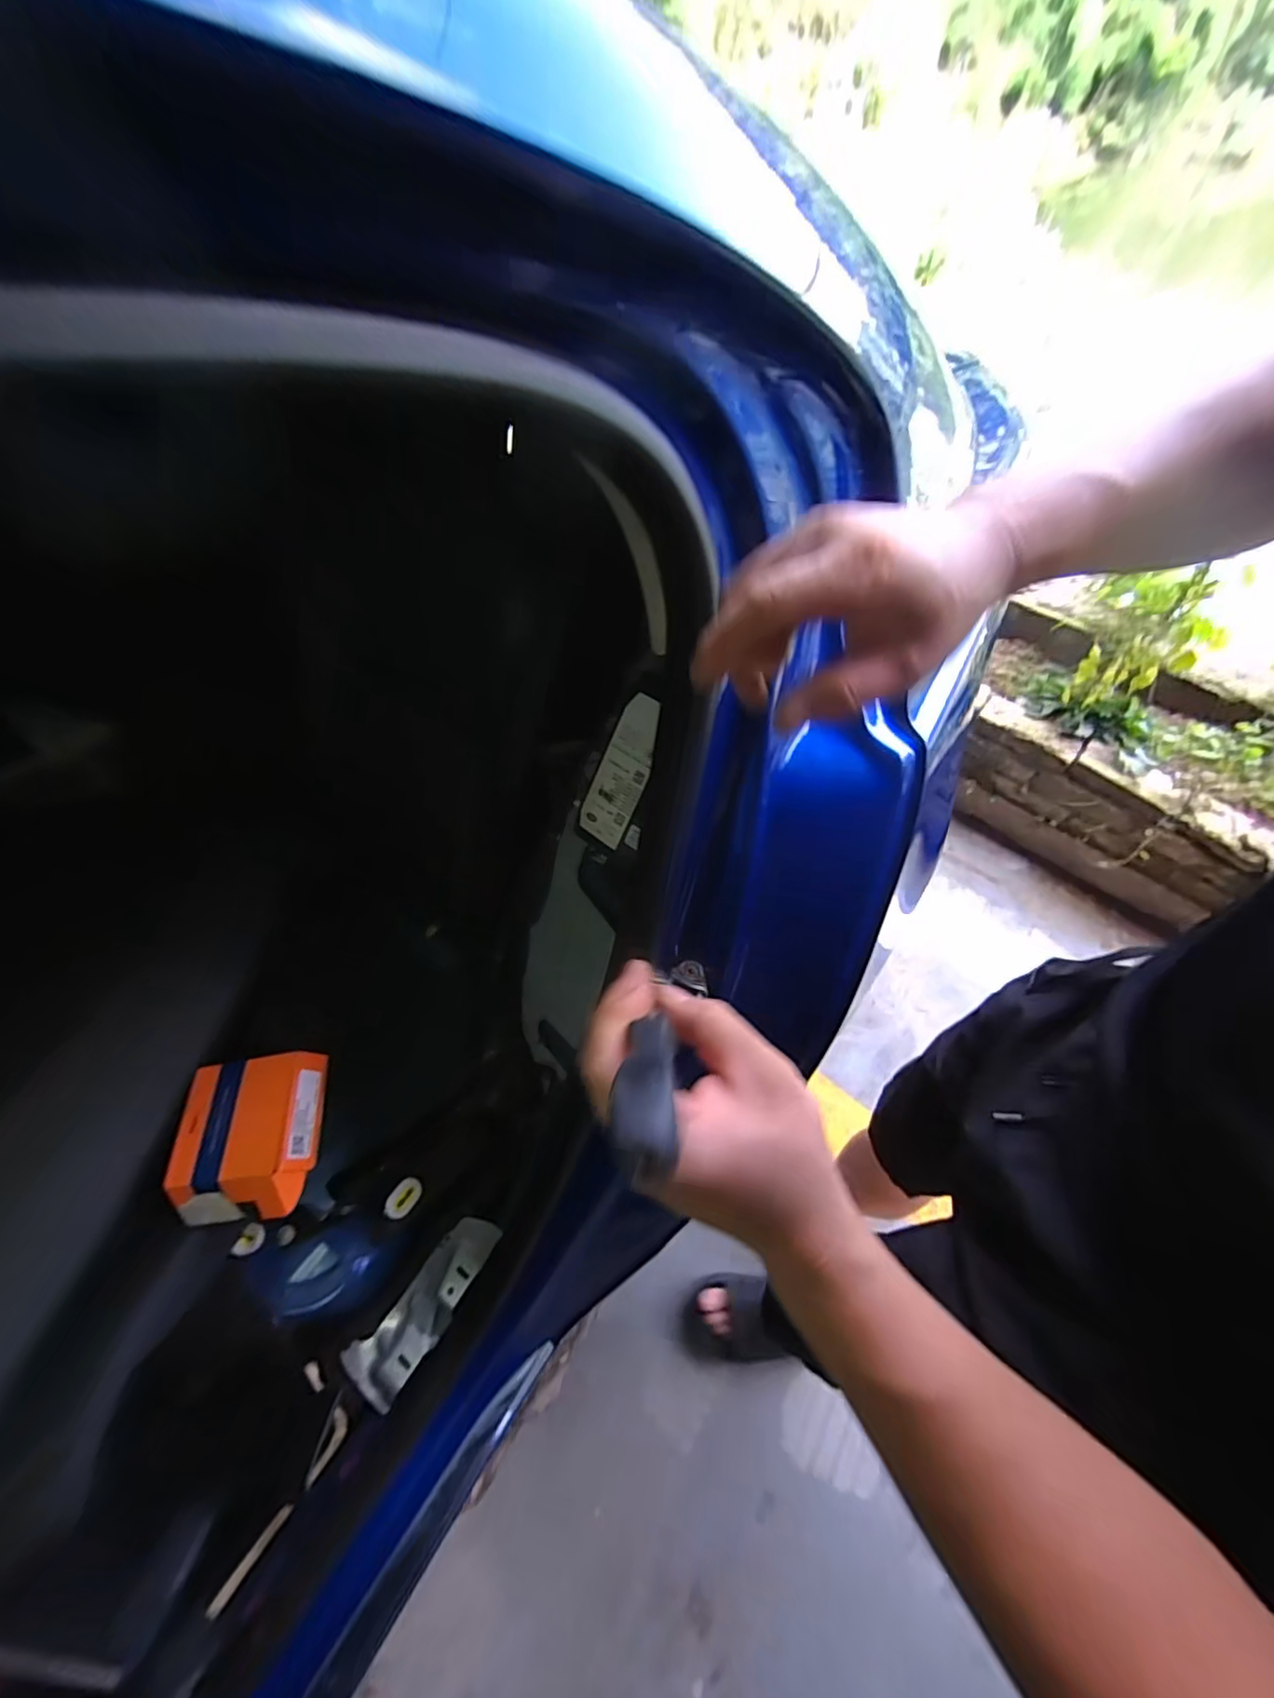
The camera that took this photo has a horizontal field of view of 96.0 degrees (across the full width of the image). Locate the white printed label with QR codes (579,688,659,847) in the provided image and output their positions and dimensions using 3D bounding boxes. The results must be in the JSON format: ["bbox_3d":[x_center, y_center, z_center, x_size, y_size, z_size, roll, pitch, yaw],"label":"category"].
[{"bbox_3d":[-0.013,-0.073,0.537,0.053,0.138,0.006,33,19,25],"label":"white printed label with QR codes"}]

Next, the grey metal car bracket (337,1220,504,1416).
[{"bbox_3d":[-0.256,0.553,0.700,0.075,0.019,0.220,35,76,17],"label":"grey metal car bracket"}]

